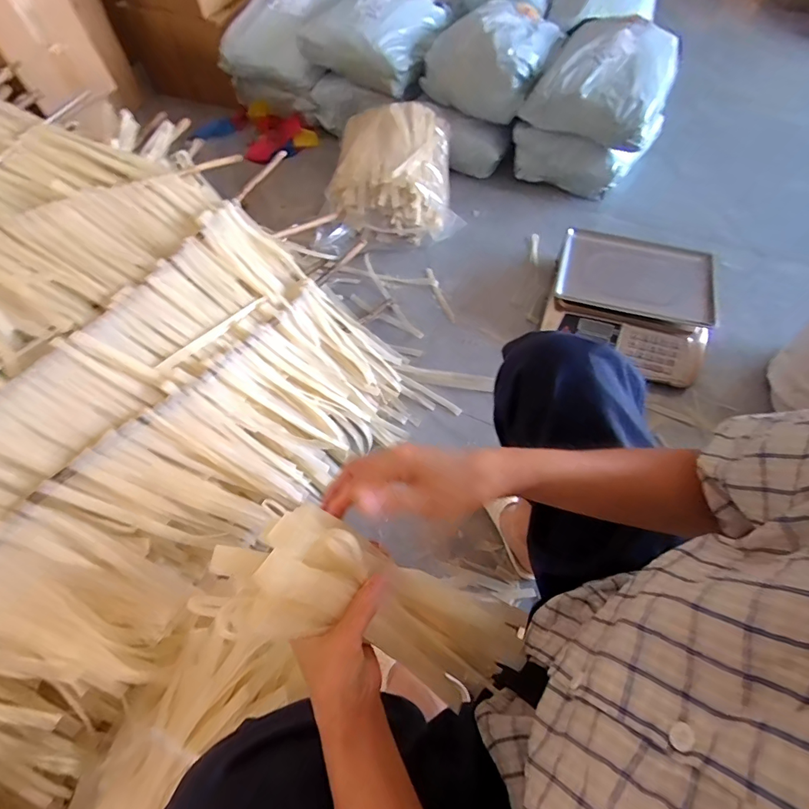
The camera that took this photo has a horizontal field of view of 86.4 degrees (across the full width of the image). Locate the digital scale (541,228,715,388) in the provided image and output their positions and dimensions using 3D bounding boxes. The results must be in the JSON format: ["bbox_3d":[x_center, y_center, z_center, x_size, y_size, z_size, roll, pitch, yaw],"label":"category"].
[{"bbox_3d":[0.505,-0.238,0.962,0.332,0.099,0.320,18,61,12],"label":"digital scale"}]

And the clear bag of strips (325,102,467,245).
[{"bbox_3d":[-0.012,-0.619,1.173,0.345,0.206,0.356,8,60,7],"label":"clear bag of strips"}]

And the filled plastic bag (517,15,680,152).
[{"bbox_3d":[0.529,-0.860,1.143,0.341,0.161,0.312,22,62,14],"label":"filled plastic bag"}]

